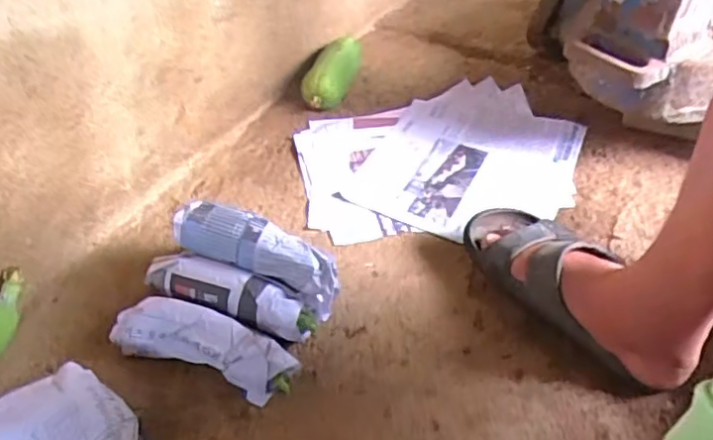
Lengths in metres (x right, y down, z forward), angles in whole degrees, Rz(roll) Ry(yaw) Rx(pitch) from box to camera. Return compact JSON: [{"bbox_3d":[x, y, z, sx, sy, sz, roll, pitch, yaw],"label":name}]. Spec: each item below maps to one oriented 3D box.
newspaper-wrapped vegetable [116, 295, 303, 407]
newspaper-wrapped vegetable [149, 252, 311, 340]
[{"bbox_3d":[-0.158,0.128,0.629,0.189,0.058,0.054,16,45,14],"label":"newspaper-wrapped vegetable"},{"bbox_3d":[-0.140,0.088,0.658,0.184,0.078,0.045,11,44,13],"label":"newspaper-wrapped vegetable"}]

